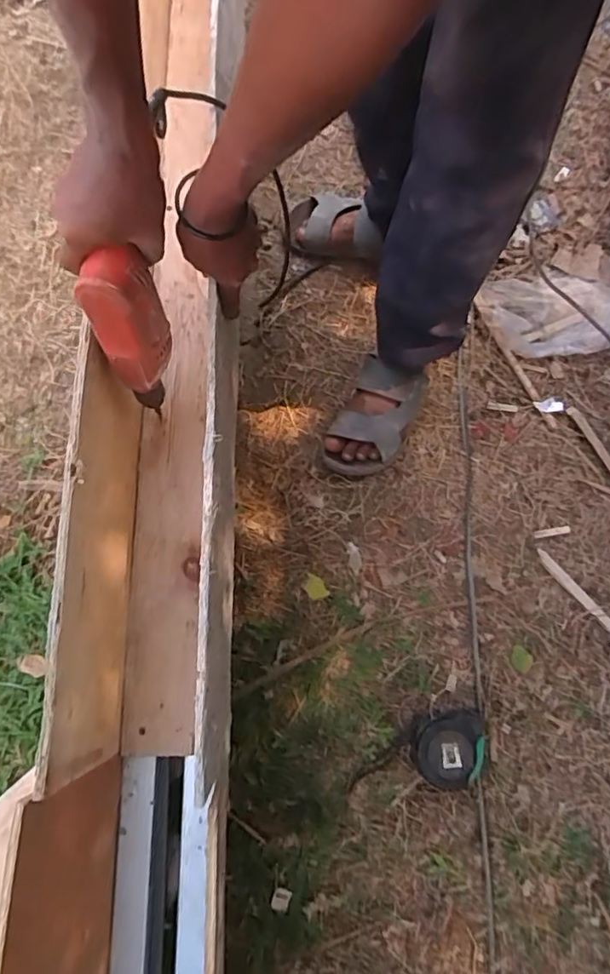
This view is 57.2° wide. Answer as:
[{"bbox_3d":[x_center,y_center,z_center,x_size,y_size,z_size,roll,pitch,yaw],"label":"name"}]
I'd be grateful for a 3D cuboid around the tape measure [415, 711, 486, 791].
[{"bbox_3d":[0.184,0.332,0.707,0.094,0.037,0.092,4,76,-1],"label":"tape measure"}]

